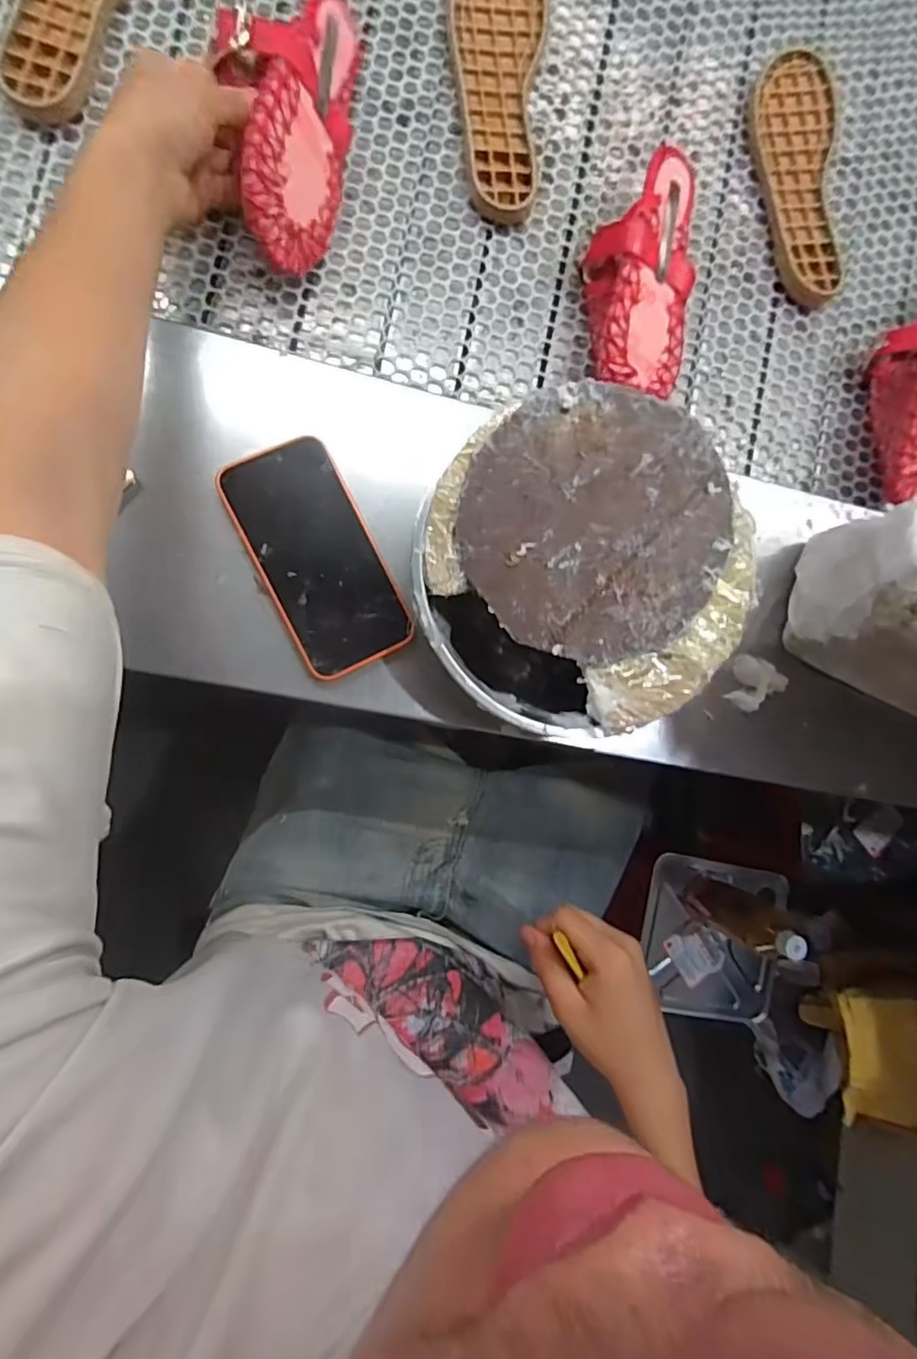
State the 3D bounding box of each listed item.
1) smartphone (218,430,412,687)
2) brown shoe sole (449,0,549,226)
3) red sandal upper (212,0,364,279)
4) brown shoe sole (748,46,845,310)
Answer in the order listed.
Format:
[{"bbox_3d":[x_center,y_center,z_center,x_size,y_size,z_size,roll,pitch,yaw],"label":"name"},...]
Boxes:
[{"bbox_3d":[-0.100,-0.086,0.410,0.081,0.016,0.161,-28,93,-9],"label":"smartphone"},{"bbox_3d":[0.034,-0.487,0.470,0.075,0.014,0.221,-1,89,-10],"label":"brown shoe sole"},{"bbox_3d":[-0.118,-0.406,0.412,0.040,0.096,0.223,7,83,30],"label":"red sandal upper"},{"bbox_3d":[0.311,-0.456,0.518,0.088,0.019,0.231,-5,89,-10],"label":"brown shoe sole"}]

